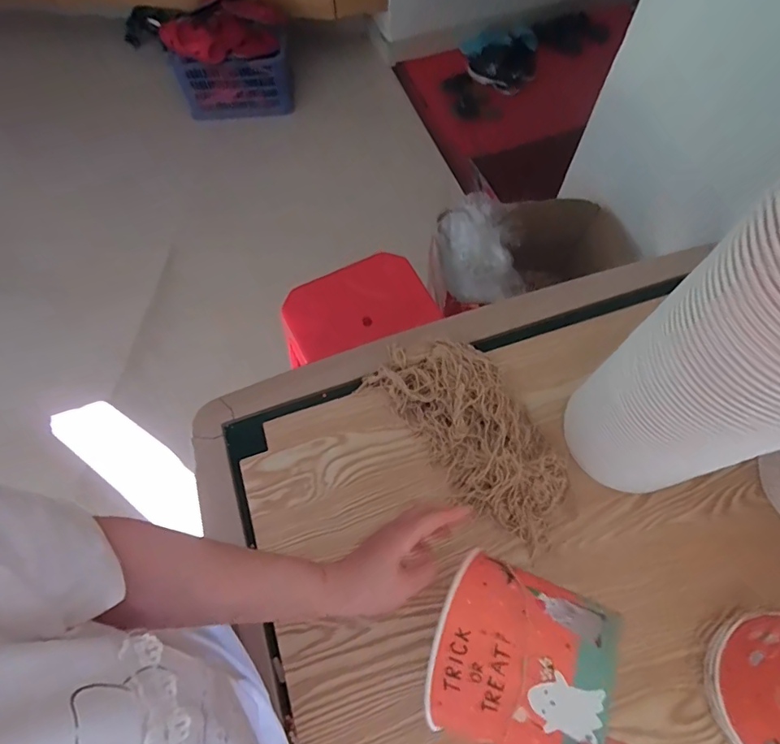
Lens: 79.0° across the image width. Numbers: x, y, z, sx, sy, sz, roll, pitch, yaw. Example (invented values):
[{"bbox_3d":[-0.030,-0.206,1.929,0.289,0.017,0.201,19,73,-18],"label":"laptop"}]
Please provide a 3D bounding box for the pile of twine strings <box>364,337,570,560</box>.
[{"bbox_3d":[0.114,0.075,0.622,0.152,0.069,0.311,-37,70,-13],"label":"pile of twine strings"}]

